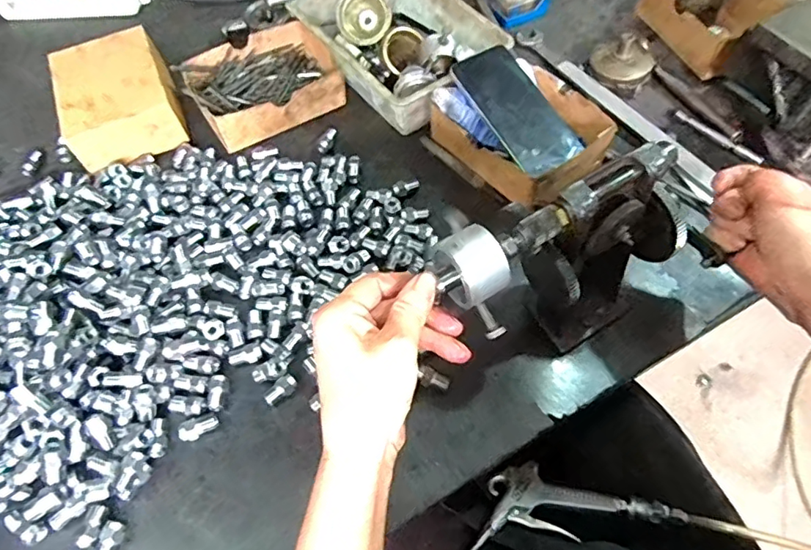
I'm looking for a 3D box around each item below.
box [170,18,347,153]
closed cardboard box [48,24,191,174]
[{"bbox_3d":[-0.173,-0.239,0.664,0.171,0.046,0.143,-29,60,-15],"label":"box"},{"bbox_3d":[-0.339,-0.210,0.642,0.123,0.064,0.157,-22,59,-11],"label":"closed cardboard box"}]

